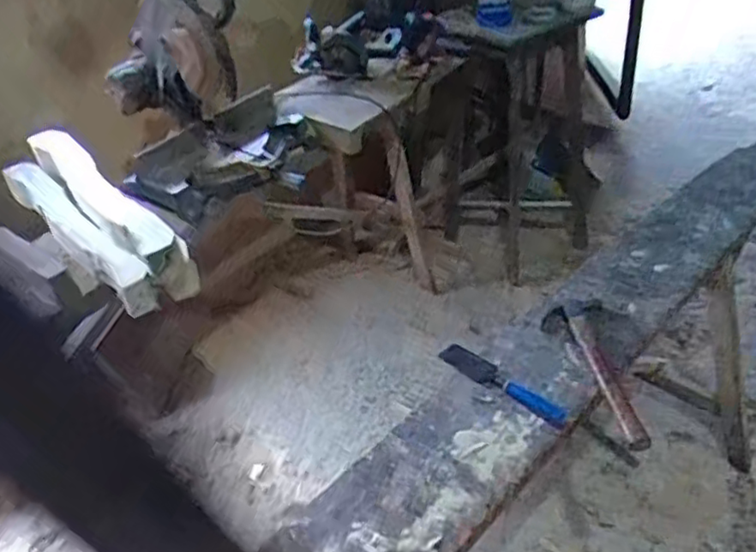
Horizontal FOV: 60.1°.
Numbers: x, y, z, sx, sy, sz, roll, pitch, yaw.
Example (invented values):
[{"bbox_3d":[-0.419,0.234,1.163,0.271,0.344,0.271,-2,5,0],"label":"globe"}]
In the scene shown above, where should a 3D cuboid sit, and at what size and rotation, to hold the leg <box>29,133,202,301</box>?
[{"bbox_3d":[-0.563,-0.166,1.344,0.089,0.122,0.592,-32,46,-28],"label":"leg"}]

